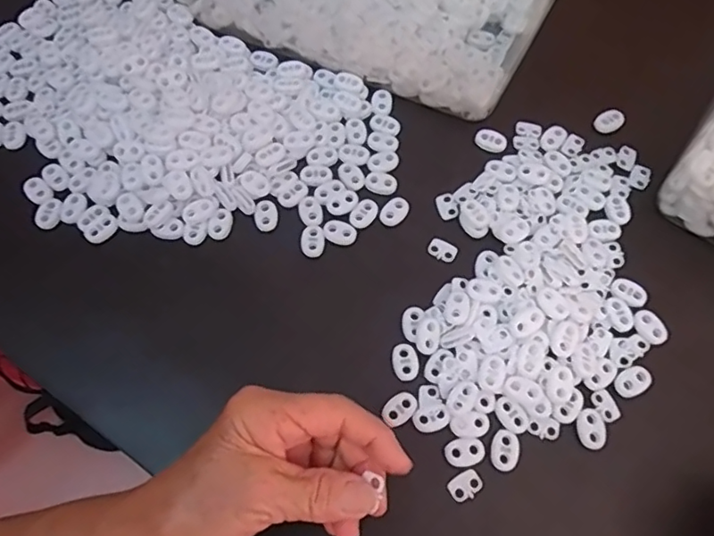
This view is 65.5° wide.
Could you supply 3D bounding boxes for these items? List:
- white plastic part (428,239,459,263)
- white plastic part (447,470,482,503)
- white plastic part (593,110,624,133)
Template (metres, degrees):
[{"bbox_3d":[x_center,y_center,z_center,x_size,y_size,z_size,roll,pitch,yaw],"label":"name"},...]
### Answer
[{"bbox_3d":[0.058,-0.012,0.373,0.019,0.004,0.014,28,70,11],"label":"white plastic part"},{"bbox_3d":[0.062,0.124,0.315,0.019,0.004,0.014,-31,71,-12],"label":"white plastic part"},{"bbox_3d":[0.187,-0.108,0.410,0.021,0.005,0.015,-29,70,-11],"label":"white plastic part"}]

